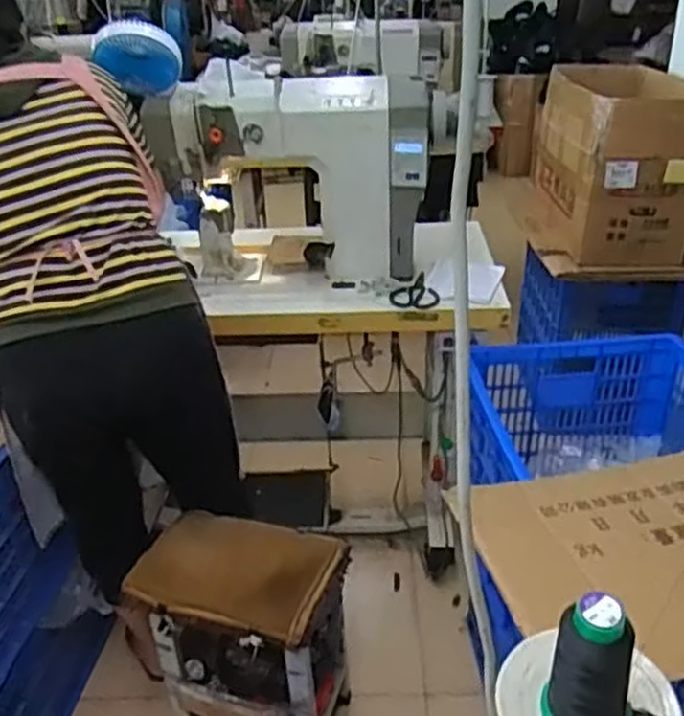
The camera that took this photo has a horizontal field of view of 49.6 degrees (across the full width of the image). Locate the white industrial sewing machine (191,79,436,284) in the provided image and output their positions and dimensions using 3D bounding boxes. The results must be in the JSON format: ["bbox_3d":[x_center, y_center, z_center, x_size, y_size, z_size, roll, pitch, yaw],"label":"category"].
[{"bbox_3d":[-0.064,-0.391,1.630,0.482,0.417,0.226,0,29,5],"label":"white industrial sewing machine"}]

